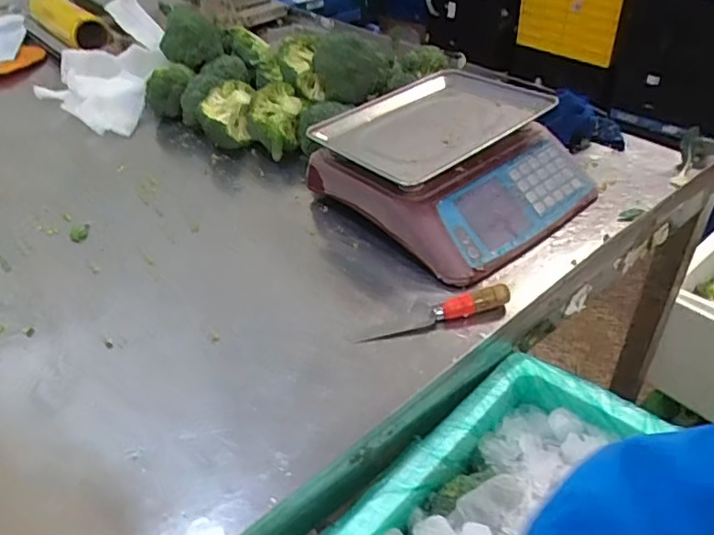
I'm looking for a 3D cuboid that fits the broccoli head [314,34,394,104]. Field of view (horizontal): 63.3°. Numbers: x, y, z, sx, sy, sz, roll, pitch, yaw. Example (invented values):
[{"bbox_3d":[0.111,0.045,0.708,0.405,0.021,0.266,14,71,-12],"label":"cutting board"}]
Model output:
[{"bbox_3d":[-0.006,-0.370,1.068,0.135,0.111,0.094,0,40,6],"label":"broccoli head"}]

